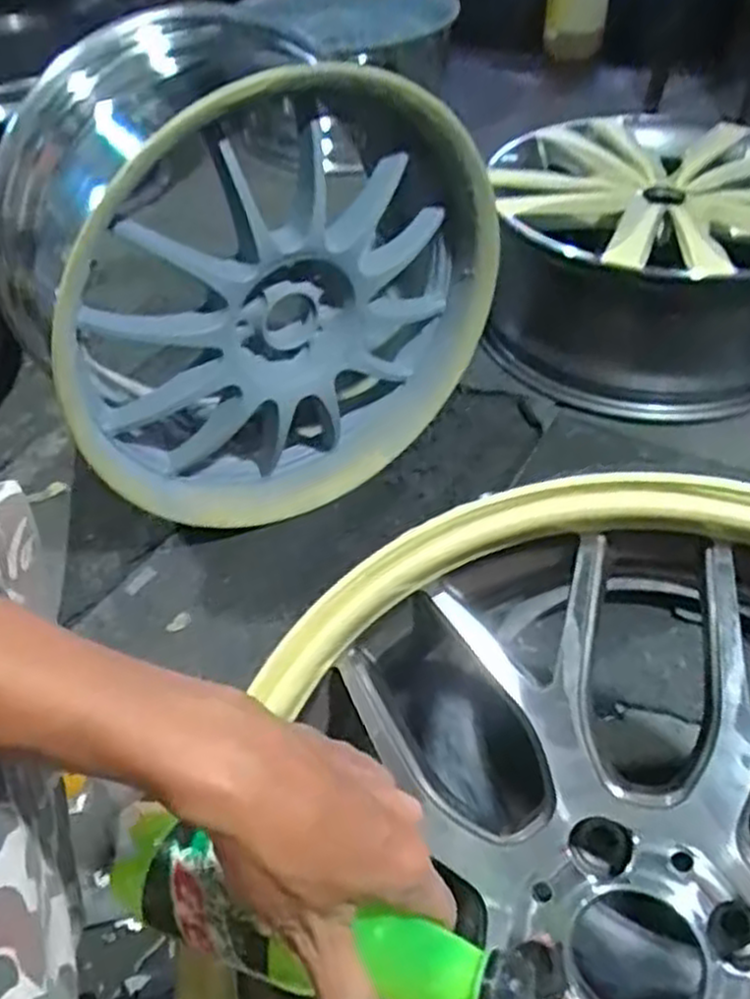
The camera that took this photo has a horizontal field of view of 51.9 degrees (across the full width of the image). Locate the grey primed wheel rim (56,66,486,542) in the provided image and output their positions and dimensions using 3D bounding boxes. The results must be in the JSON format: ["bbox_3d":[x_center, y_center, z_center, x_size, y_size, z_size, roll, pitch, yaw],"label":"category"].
[{"bbox_3d":[-0.118,-0.212,0.839,0.469,0.464,0.213,-27,50,-20],"label":"grey primed wheel rim"}]

